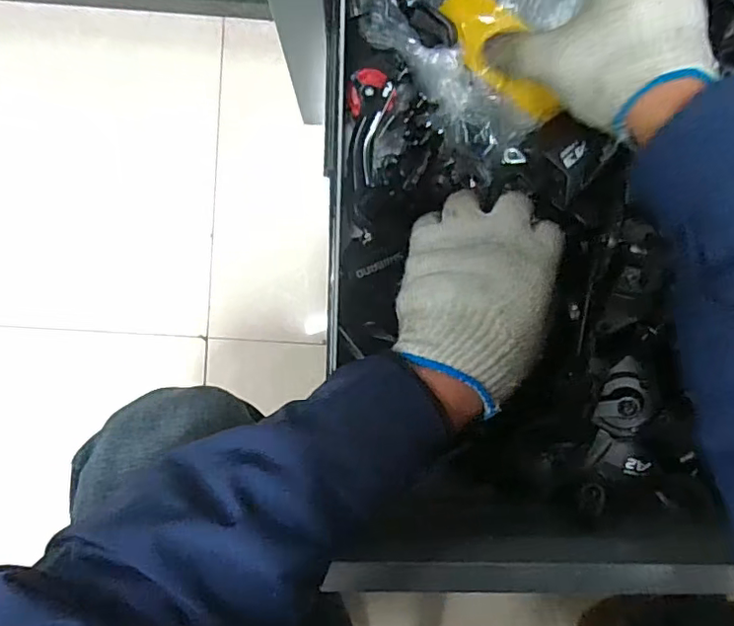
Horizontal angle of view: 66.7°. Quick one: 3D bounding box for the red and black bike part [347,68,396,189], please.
[{"bbox_3d":[0.001,-0.144,0.440,0.035,0.010,0.087,5,110,-2],"label":"red and black bike part"}]

